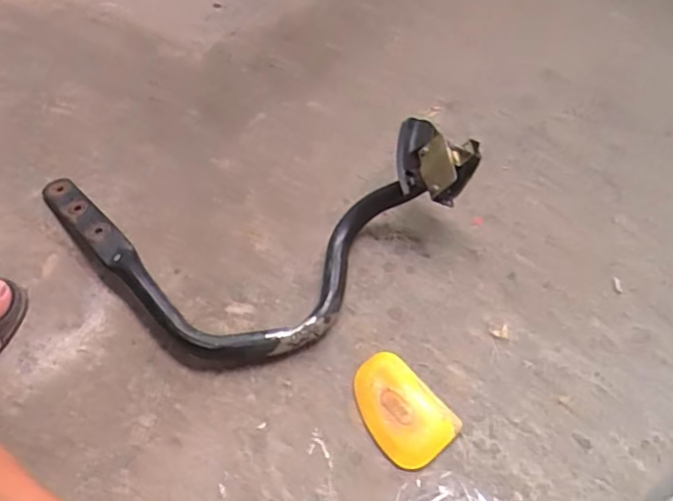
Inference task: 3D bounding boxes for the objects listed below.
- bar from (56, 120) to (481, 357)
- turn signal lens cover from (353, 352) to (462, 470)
[{"bbox_3d":[-0.107,-0.079,0.628,0.340,0.095,0.398,-39,61,-20],"label":"bar"},{"bbox_3d":[0.055,0.141,0.513,0.066,0.009,0.102,-37,60,-18],"label":"turn signal lens cover"}]

